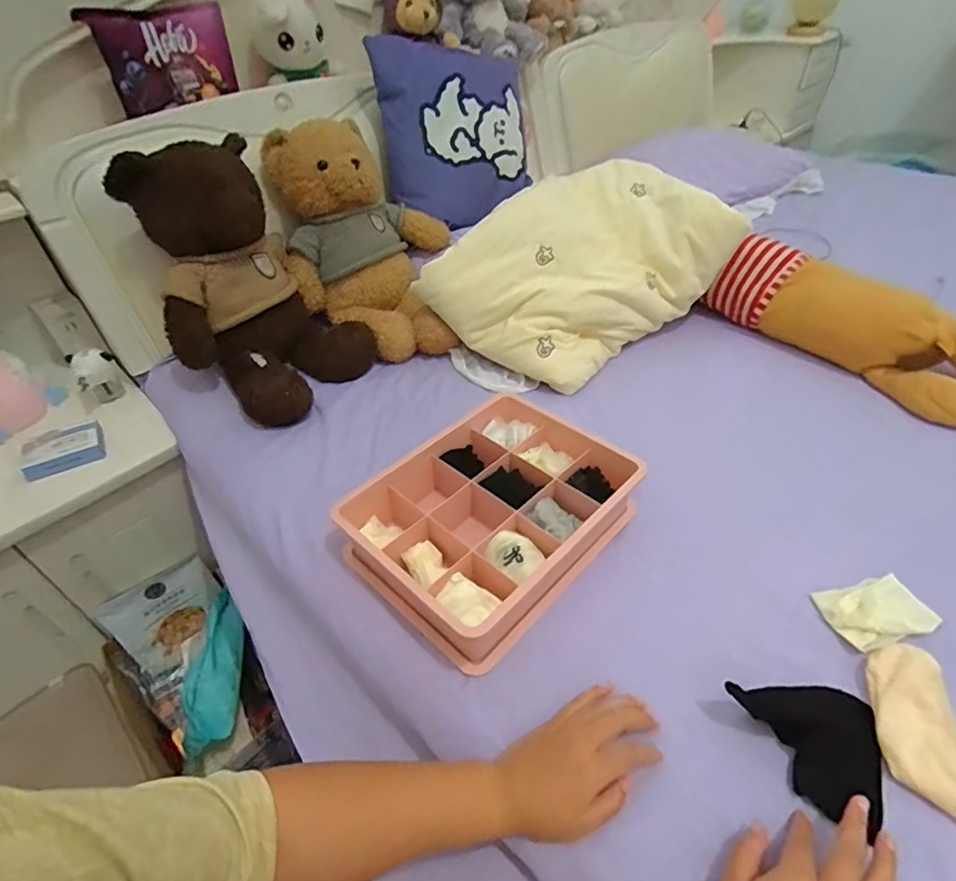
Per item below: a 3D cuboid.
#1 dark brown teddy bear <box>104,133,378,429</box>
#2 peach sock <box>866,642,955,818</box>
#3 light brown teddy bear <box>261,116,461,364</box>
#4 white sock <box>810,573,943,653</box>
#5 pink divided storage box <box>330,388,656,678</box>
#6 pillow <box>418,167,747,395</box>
[{"bbox_3d":[-0.337,-0.232,0.780,0.248,0.296,0.313,-32,50,-27],"label":"dark brown teddy bear"},{"bbox_3d":[0.378,0.246,0.451,0.065,0.023,0.145,5,44,7],"label":"peach sock"},{"bbox_3d":[-0.191,-0.331,0.890,0.280,0.281,0.276,-9,43,-6],"label":"light brown teddy bear"},{"bbox_3d":[0.406,0.172,0.540,0.093,0.015,0.065,-11,44,-10],"label":"white sock"},{"bbox_3d":[0.018,0.077,0.608,0.221,0.069,0.296,33,53,31],"label":"pink divided storage box"},{"bbox_3d":[0.155,-0.278,0.891,0.475,0.202,0.274,-25,48,-23],"label":"pillow"}]

